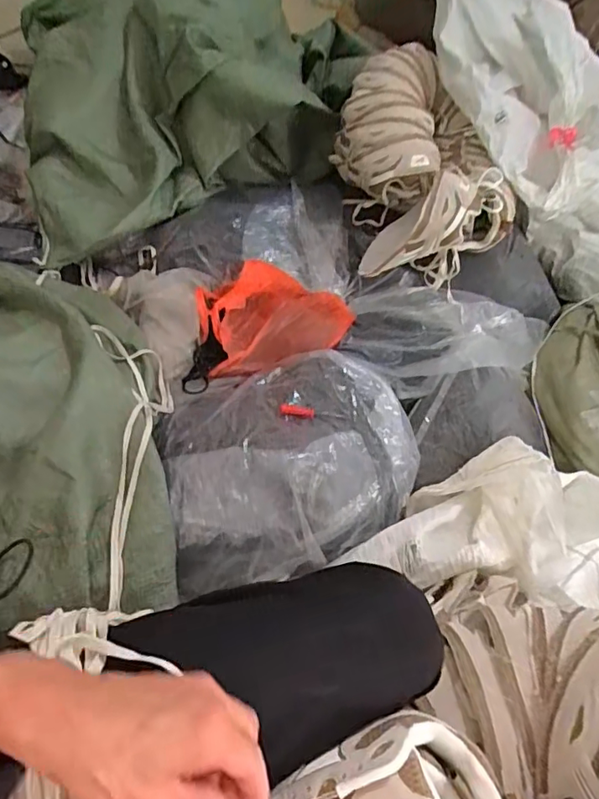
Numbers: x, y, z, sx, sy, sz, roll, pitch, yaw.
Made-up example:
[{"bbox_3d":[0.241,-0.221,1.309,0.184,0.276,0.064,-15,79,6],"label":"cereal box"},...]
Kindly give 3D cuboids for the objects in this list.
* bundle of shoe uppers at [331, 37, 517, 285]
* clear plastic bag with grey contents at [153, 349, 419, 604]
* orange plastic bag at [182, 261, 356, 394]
[{"bbox_3d":[0.209,-0.429,0.978,0.243,0.222,0.429,-10,54,-12],"label":"bundle of shoe uppers"},{"bbox_3d":[-0.006,0.069,0.757,0.364,0.082,0.316,-10,55,-13],"label":"clear plastic bag with grey contents"},{"bbox_3d":[-0.052,-0.140,0.899,0.294,0.077,0.199,-14,55,-16],"label":"orange plastic bag"}]

